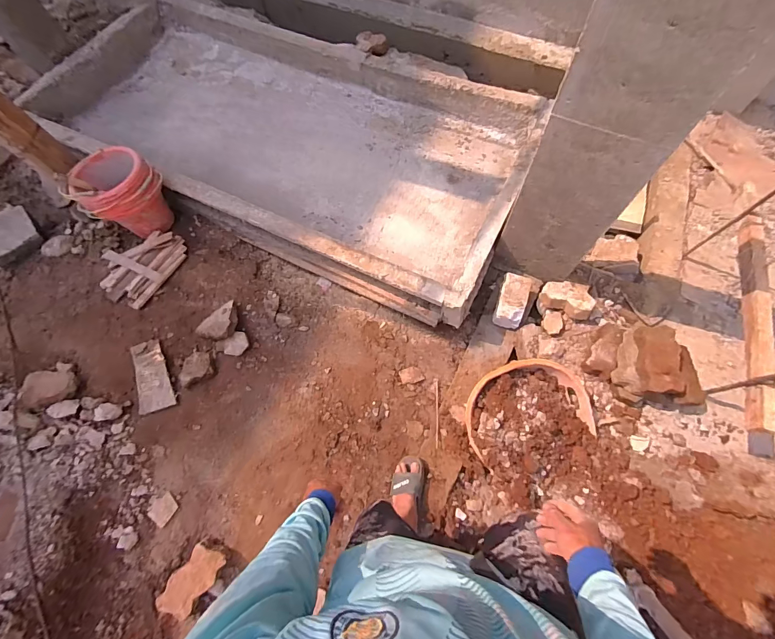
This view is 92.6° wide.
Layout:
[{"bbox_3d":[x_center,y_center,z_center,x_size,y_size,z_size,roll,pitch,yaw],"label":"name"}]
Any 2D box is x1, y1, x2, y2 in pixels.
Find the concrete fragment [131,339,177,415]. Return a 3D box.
[{"bbox_3d":[-0.922,0.216,1.451,0.119,0.031,0.282,-20,68,-6],"label":"concrete fragment"}]

